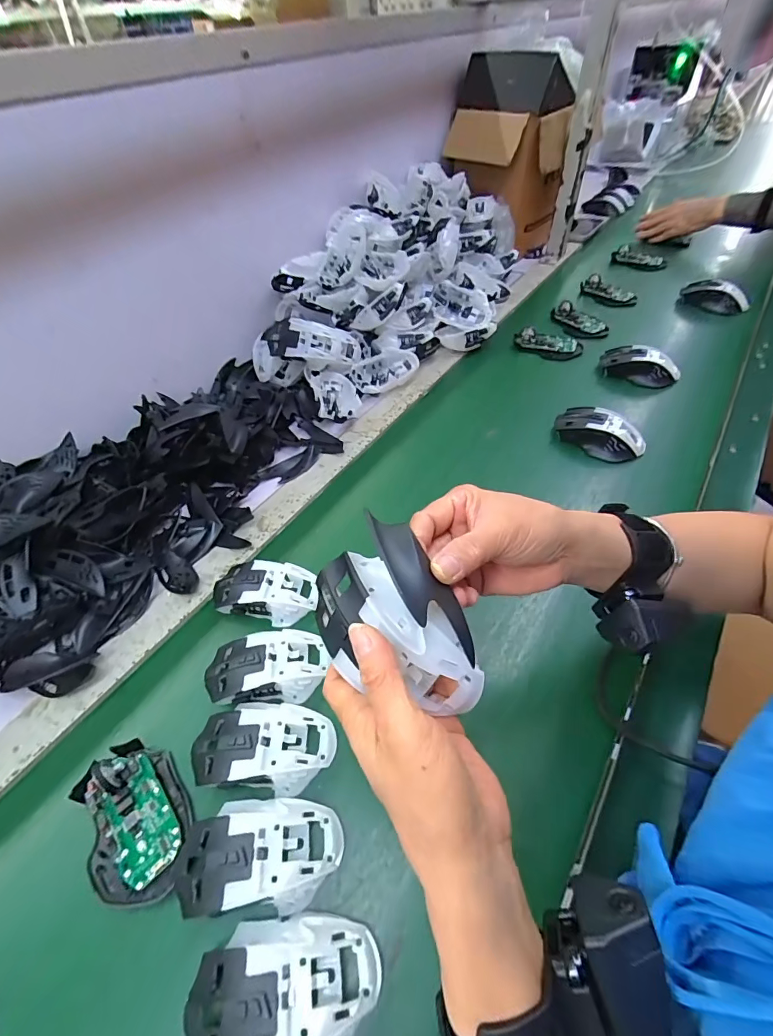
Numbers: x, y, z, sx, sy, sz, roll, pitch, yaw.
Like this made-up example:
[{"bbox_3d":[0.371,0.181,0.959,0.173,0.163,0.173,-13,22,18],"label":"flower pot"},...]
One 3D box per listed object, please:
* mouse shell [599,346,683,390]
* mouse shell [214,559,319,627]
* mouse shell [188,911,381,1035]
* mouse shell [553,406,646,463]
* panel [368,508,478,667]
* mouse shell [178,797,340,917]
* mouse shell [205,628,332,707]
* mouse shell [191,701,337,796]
[{"bbox_3d":[0.395,-0.239,0.662,0.117,0.039,0.061,19,55,22],"label":"mouse shell"},{"bbox_3d":[-0.128,0.077,0.450,0.108,0.037,0.060,0,50,8],"label":"mouse shell"},{"bbox_3d":[-0.064,0.290,0.261,0.113,0.041,0.064,-8,49,1],"label":"mouse shell"},{"bbox_3d":[0.284,-0.111,0.571,0.118,0.044,0.059,28,58,27],"label":"mouse shell"},{"bbox_3d":[0.017,0.035,0.233,0.031,0.018,0.095,-29,73,-20],"label":"panel"},{"bbox_3d":[-0.092,0.240,0.304,0.113,0.035,0.064,-3,49,5],"label":"mouse shell"},{"bbox_3d":[-0.110,0.140,0.396,0.115,0.039,0.060,-9,49,0],"label":"mouse shell"},{"bbox_3d":[-0.102,0.189,0.353,0.116,0.038,0.065,-2,49,6],"label":"mouse shell"}]

